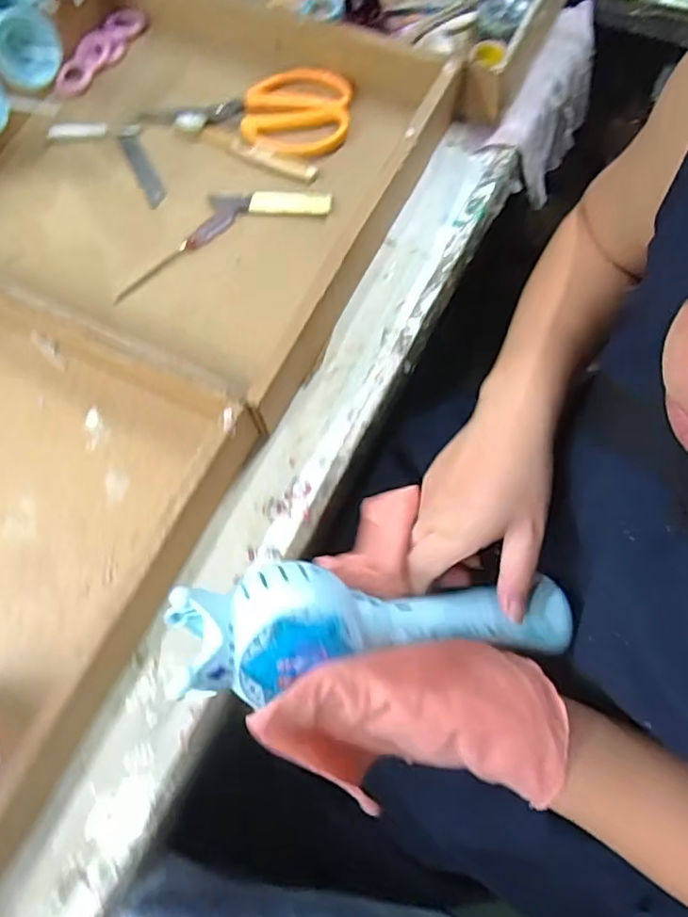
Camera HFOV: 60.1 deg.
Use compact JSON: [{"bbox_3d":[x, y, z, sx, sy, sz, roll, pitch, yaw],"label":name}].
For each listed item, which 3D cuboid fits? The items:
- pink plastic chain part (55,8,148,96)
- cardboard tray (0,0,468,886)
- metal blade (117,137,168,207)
[{"bbox_3d":[-0.236,-0.392,0.568,0.029,0.019,0.108,34,76,12],"label":"pink plastic chain part"},{"bbox_3d":[-0.219,-0.105,0.450,0.373,0.062,0.689,25,75,10],"label":"cardboard tray"},{"bbox_3d":[-0.178,-0.257,0.521,0.018,0.007,0.087,-27,73,-7],"label":"metal blade"}]

